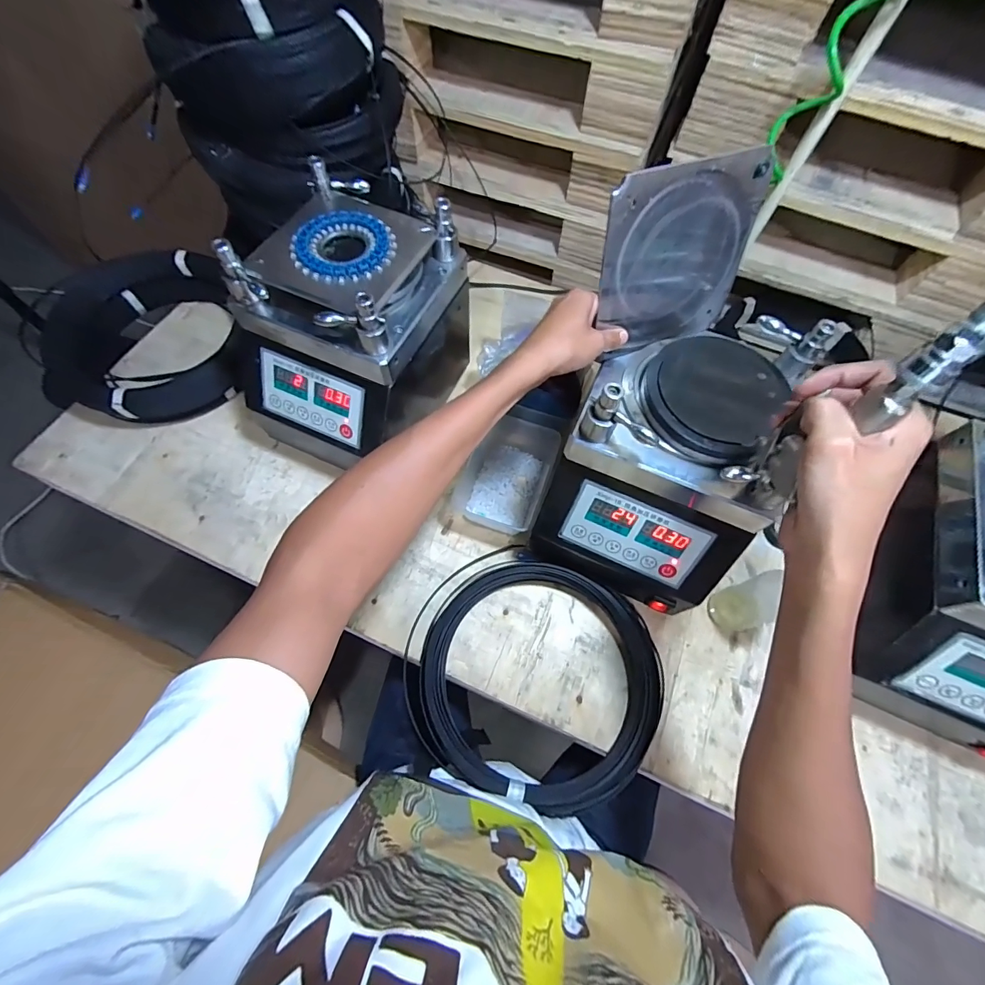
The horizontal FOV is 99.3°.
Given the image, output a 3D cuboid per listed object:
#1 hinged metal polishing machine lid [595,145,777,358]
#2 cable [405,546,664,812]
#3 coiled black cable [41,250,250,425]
[{"bbox_3d":[0.185,-0.230,0.424,0.167,0.170,0.008,-19,52,-9],"label":"hinged metal polishing machine lid"},{"bbox_3d":[0.047,0.226,0.534,0.315,0.039,0.282,28,68,11],"label":"cable"},{"bbox_3d":[-0.547,-0.260,0.701,0.286,0.103,0.302,1,66,-2],"label":"coiled black cable"}]

